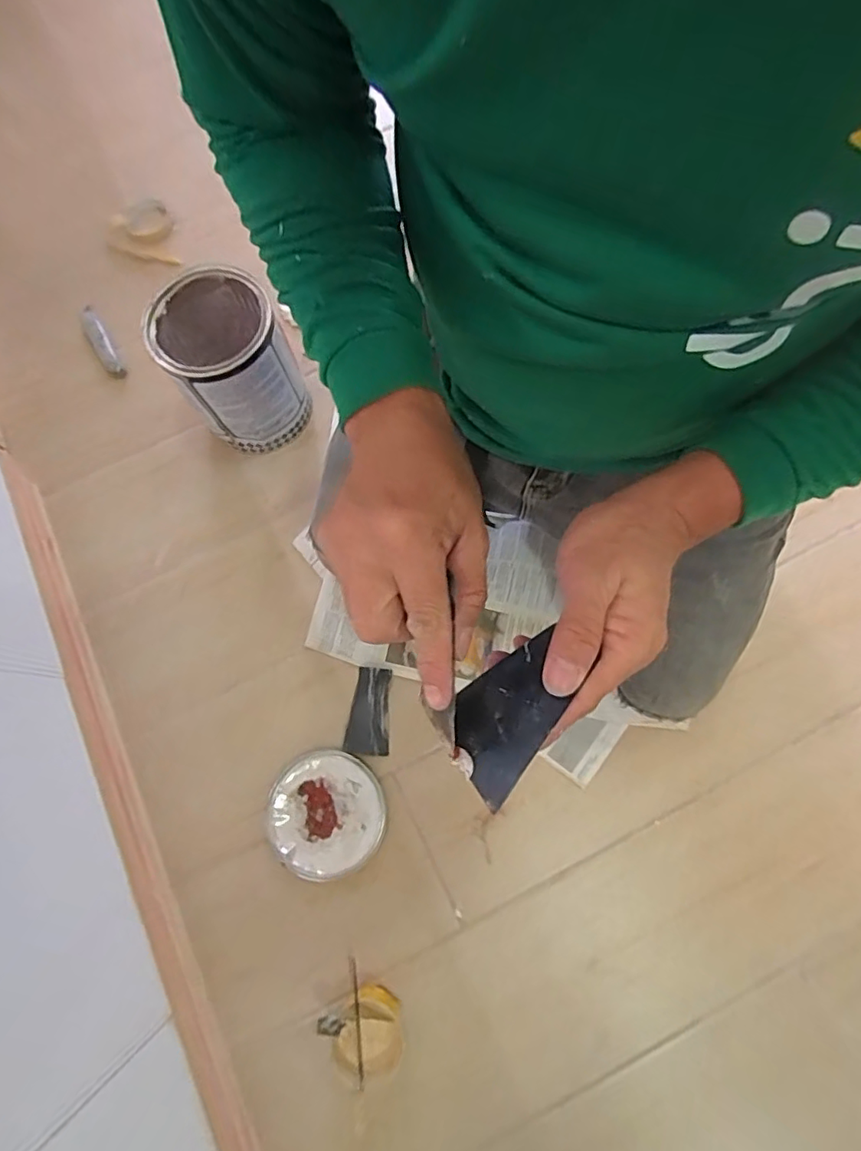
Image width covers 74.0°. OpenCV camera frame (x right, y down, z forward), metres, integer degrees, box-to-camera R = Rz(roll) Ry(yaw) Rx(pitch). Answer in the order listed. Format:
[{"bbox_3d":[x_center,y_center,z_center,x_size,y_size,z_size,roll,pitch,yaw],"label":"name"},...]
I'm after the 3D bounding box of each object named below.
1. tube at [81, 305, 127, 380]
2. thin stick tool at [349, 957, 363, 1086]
[{"bbox_3d":[-0.536,-0.379,0.930,0.031,0.016,0.145,-33,75,-6],"label":"tube"},{"bbox_3d":[-0.083,0.503,0.647,0.009,0.011,0.122,-10,74,1],"label":"thin stick tool"}]

